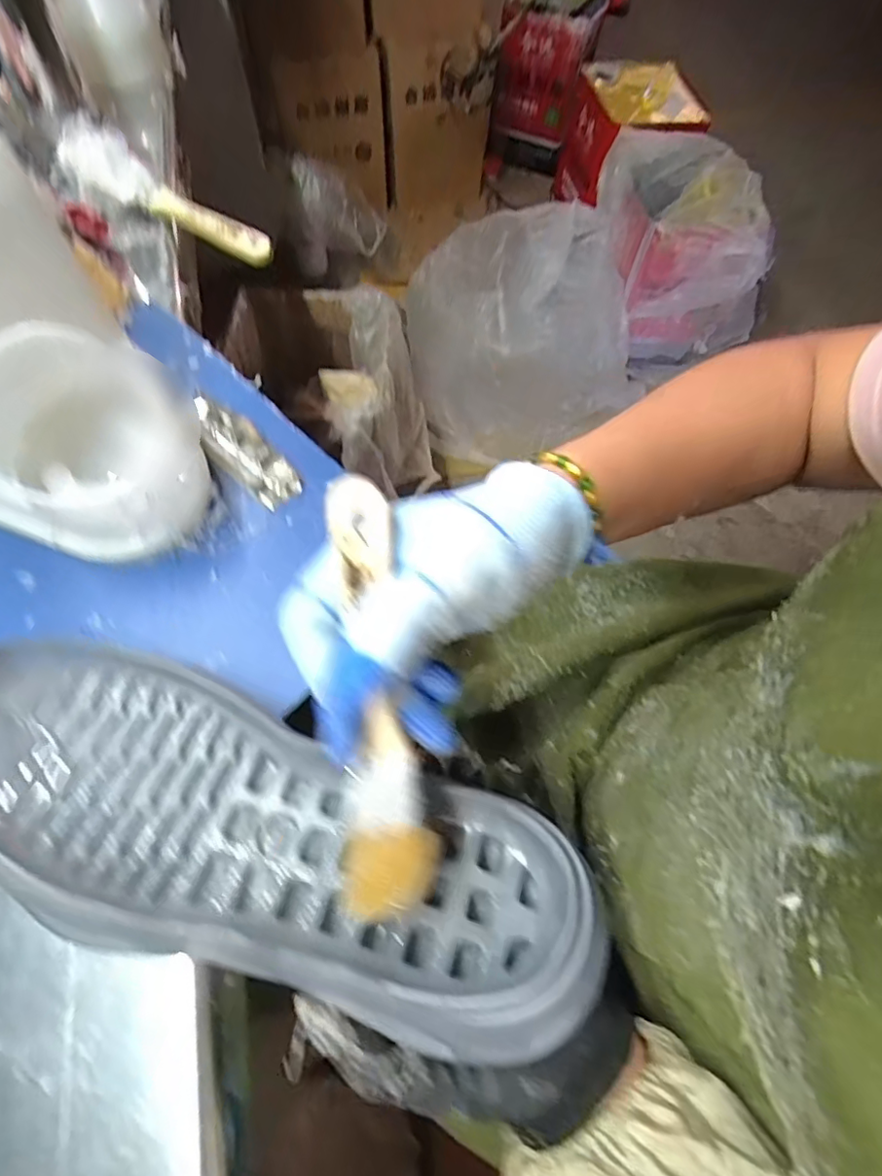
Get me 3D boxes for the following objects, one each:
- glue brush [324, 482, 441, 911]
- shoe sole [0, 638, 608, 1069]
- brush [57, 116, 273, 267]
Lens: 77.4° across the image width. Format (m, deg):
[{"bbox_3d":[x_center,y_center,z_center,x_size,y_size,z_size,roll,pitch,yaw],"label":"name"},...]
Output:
[{"bbox_3d":[-0.024,0.042,0.208,0.034,0.016,0.163,-5,97,-5],"label":"glue brush"},{"bbox_3d":[-0.086,0.105,0.242,0.304,0.047,0.107,18,67,9],"label":"shoe sole"},{"bbox_3d":[-0.220,-0.317,0.450,0.181,0.021,0.040,27,67,-7],"label":"brush"}]

